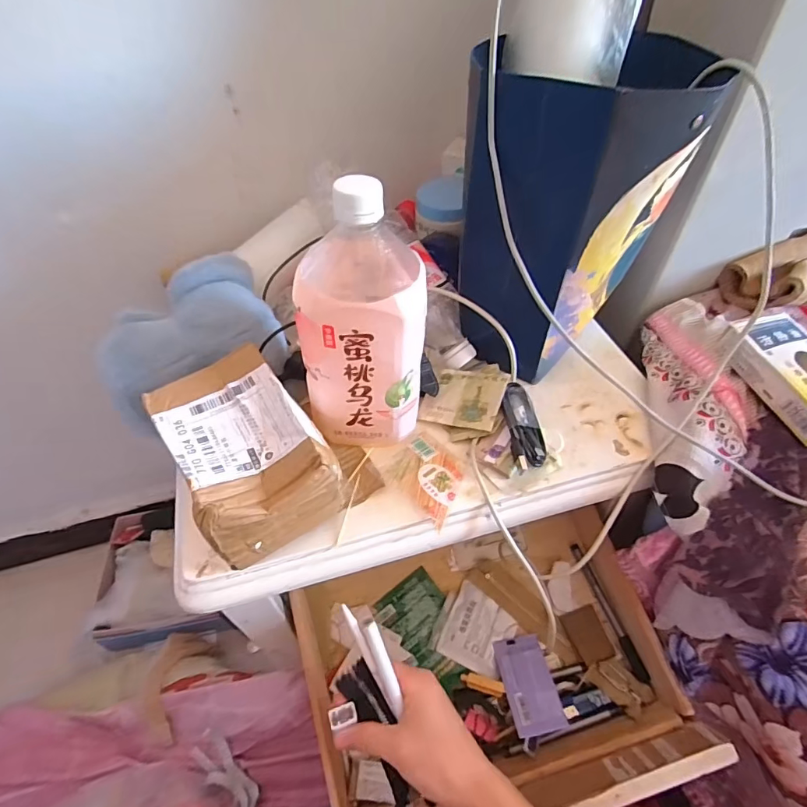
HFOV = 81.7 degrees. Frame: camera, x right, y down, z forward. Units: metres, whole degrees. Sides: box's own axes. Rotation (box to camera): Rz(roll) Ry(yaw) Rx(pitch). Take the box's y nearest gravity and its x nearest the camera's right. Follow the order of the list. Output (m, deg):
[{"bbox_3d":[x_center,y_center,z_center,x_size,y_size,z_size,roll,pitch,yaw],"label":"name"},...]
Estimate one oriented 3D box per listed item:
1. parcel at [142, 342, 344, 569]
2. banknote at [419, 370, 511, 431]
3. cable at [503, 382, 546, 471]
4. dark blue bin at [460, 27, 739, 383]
[{"bbox_3d":[-0.114,0.035,0.347,0.096,0.071,0.132,-27,54,-21],"label":"parcel"},{"bbox_3d":[0.055,-0.006,0.423,0.070,0.006,0.060,8,62,28],"label":"banknote"},{"bbox_3d":[0.103,0.019,0.396,0.030,0.017,0.082,-4,49,-2],"label":"cable"},{"bbox_3d":[0.137,-0.150,0.386,0.156,0.227,0.124,-32,56,-24],"label":"dark blue bin"}]

